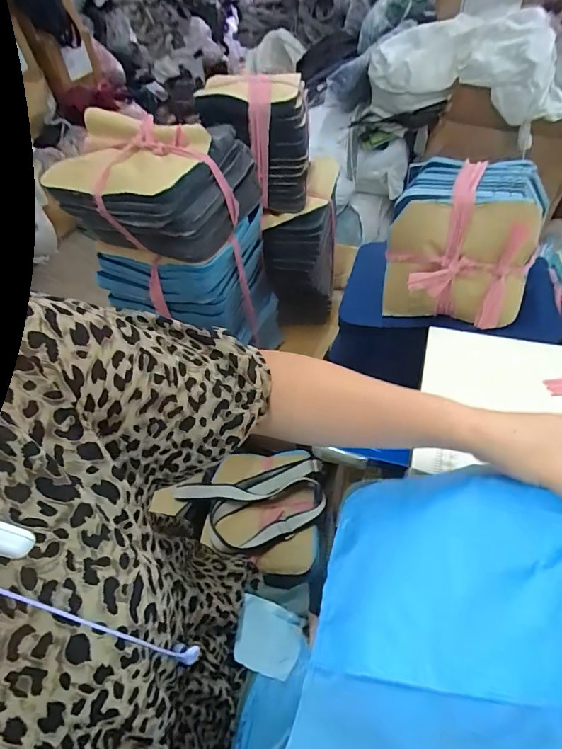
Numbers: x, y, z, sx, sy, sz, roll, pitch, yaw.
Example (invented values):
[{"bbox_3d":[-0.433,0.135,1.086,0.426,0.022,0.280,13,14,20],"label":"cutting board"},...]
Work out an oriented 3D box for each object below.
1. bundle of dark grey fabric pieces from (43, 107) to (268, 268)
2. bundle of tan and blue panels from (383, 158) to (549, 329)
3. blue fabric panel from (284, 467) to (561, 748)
[{"bbox_3d":[-0.203,-0.294,0.675,0.258,0.142,0.210,18,53,19],"label":"bundle of dark grey fabric pieces"},{"bbox_3d":[0.243,-0.182,0.587,0.183,0.151,0.175,9,50,13],"label":"bundle of tan and blue panels"},{"bbox_3d":[0.182,0.182,0.306,0.328,0.062,0.237,3,49,8],"label":"blue fabric panel"}]

